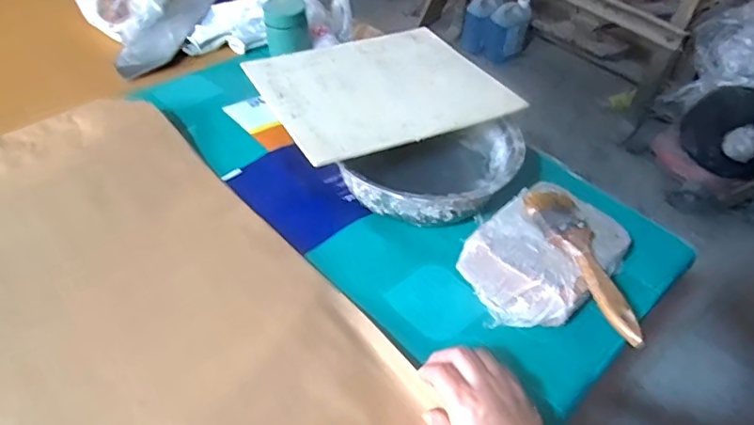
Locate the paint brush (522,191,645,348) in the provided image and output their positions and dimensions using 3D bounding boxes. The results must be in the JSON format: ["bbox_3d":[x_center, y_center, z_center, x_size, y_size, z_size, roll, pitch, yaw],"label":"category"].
[{"bbox_3d":[0.198,0.039,0.490,0.049,0.016,0.172,-15,52,-16],"label":"paint brush"}]

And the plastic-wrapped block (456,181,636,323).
[{"bbox_3d":[0.170,0.038,0.533,0.152,0.056,0.114,-34,60,-28],"label":"plastic-wrapped block"}]

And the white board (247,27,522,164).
[{"bbox_3d":[0.002,-0.161,0.657,0.274,0.009,0.241,-18,46,-22],"label":"white board"}]

